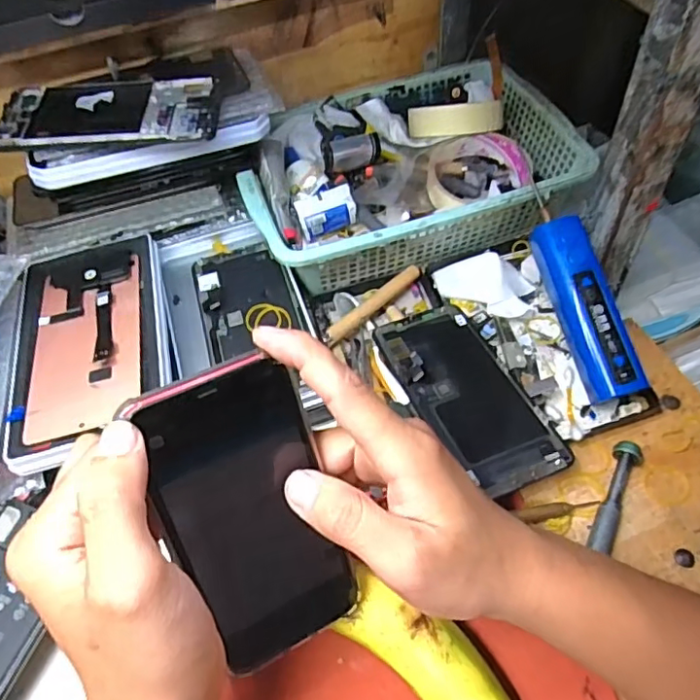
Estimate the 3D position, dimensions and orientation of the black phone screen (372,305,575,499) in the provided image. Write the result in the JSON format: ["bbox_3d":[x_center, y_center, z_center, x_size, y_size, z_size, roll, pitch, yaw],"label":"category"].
[{"bbox_3d":[0.079,0.027,0.390,0.075,0.008,0.149,-16,51,-13],"label":"black phone screen"}]

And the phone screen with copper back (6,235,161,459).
[{"bbox_3d":[-0.182,-0.013,0.395,0.095,0.011,0.169,-14,59,-6],"label":"phone screen with copper back"}]

